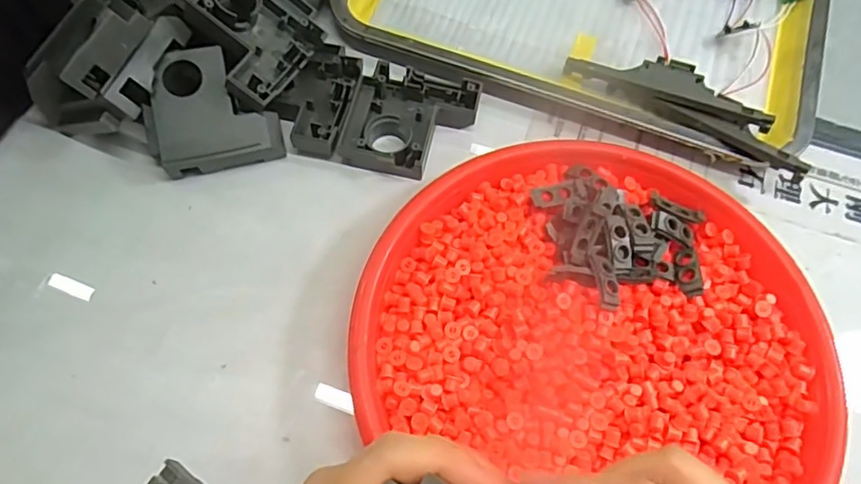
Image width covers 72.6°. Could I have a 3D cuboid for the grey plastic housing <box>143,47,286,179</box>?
[{"bbox_3d":[-0.138,-0.085,0.376,0.072,0.022,0.075,-12,92,-7],"label":"grey plastic housing"}]

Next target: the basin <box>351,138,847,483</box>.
[{"bbox_3d":[0.087,0.051,0.329,0.255,0.034,0.247,-18,66,-9],"label":"basin"}]

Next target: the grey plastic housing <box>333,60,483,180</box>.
[{"bbox_3d":[-0.014,-0.079,0.393,0.080,0.019,0.079,15,65,6],"label":"grey plastic housing"}]

